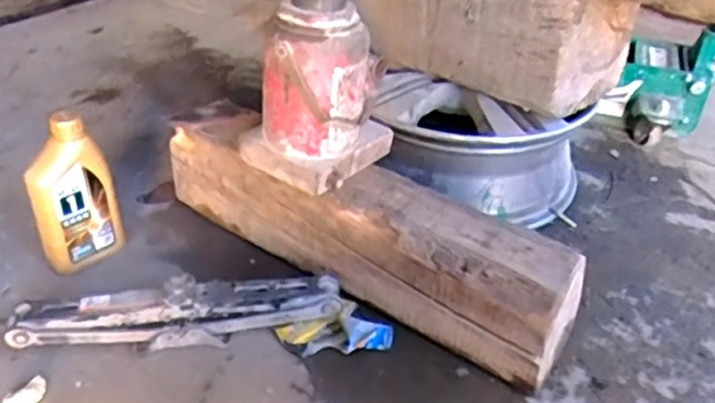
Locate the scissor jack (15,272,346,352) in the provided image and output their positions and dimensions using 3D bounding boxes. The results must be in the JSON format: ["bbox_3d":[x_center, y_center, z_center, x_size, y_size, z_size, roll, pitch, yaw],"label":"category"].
[{"bbox_3d":[-0.225,0.143,0.842,0.398,0.071,0.059,-2,37,-8],"label":"scissor jack"}]

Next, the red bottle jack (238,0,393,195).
[{"bbox_3d":[-0.045,-0.211,0.851,0.140,0.353,0.171,28,43,29],"label":"red bottle jack"}]

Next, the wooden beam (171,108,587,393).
[{"bbox_3d":[0.001,0.037,0.939,0.623,0.147,0.140,25,41,25],"label":"wooden beam"}]

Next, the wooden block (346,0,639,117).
[{"bbox_3d":[0.185,-0.299,1.030,0.424,0.177,0.158,32,45,32],"label":"wooden block"}]

